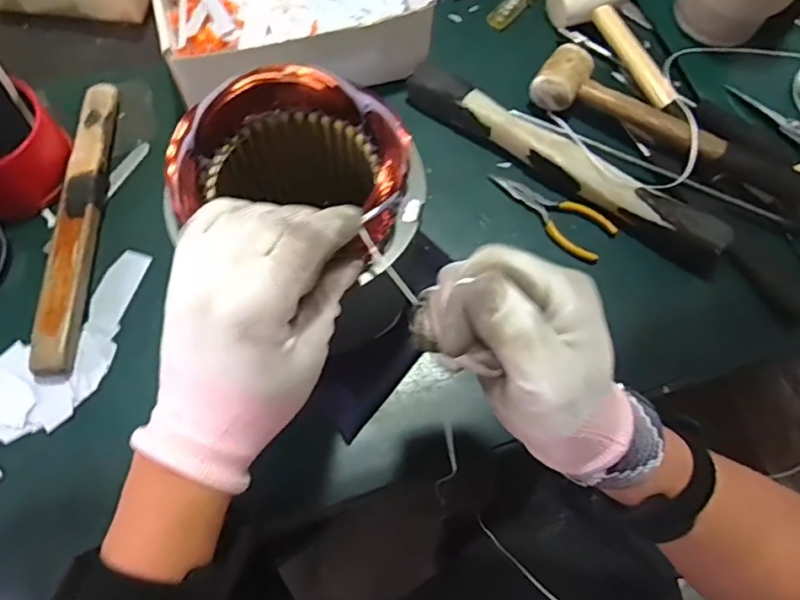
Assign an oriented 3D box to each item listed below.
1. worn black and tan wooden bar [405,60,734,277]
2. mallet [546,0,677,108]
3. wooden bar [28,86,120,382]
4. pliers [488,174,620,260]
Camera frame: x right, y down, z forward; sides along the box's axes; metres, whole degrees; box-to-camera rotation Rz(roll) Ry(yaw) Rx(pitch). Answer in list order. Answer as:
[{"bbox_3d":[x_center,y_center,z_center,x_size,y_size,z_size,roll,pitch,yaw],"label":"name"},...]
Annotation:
[{"bbox_3d":[0.146,-0.127,0.514,0.315,0.029,0.036,34,71,11],"label":"worn black and tan wooden bar"},{"bbox_3d":[0.217,-0.260,0.568,0.080,0.041,0.165,-16,70,-9],"label":"mallet"},{"bbox_3d":[-0.270,-0.072,0.477,0.029,0.020,0.274,-2,68,-4],"label":"wooden bar"},{"bbox_3d":[0.136,-0.082,0.514,0.116,0.011,0.047,37,71,12],"label":"pliers"}]

